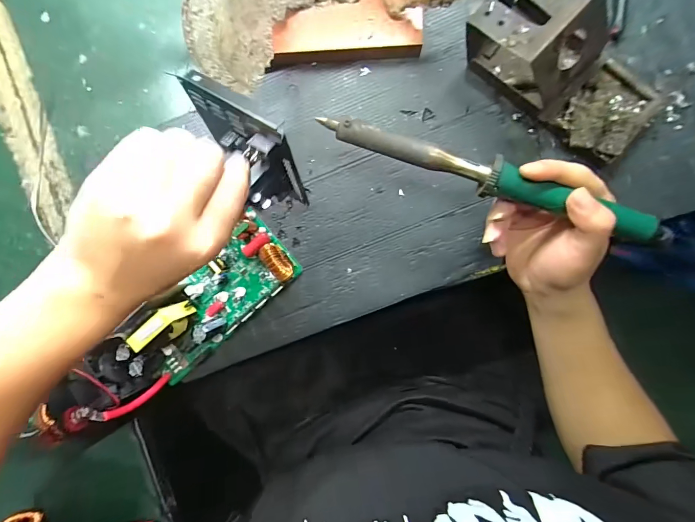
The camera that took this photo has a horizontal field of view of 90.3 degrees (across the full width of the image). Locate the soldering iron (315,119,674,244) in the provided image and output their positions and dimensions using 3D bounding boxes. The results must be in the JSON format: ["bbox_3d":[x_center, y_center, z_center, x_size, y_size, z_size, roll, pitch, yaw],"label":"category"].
[{"bbox_3d":[0.106,-0.064,0.266,0.260,0.031,0.025,19,92,3],"label":"soldering iron"}]

